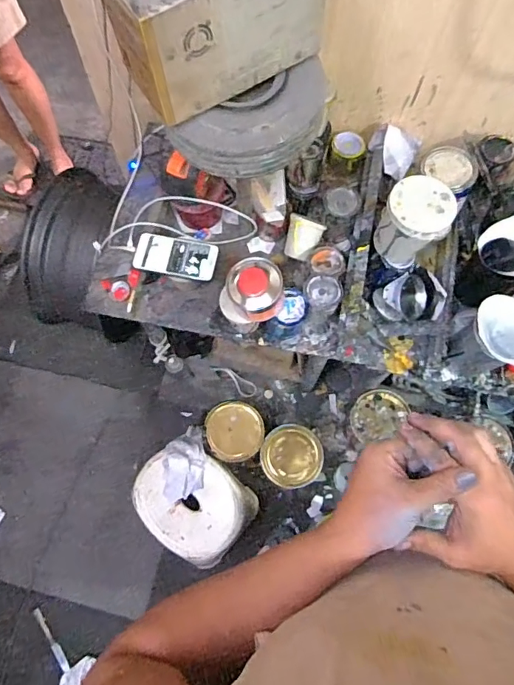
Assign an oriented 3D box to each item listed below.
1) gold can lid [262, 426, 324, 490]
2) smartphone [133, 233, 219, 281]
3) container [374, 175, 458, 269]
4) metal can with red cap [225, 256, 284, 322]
[{"bbox_3d":[0.093,0.300,1.260,0.157,0.018,0.161,0,84,1],"label":"gold can lid"},{"bbox_3d":[-0.156,-0.165,0.920,0.155,0.011,0.077,13,71,4],"label":"smartphone"},{"bbox_3d":[0.278,-0.209,0.873,0.107,0.147,0.109,0,71,0],"label":"container"},{"bbox_3d":[-0.004,-0.101,0.880,0.100,0.072,0.103,-11,71,-4],"label":"metal can with red cap"}]

